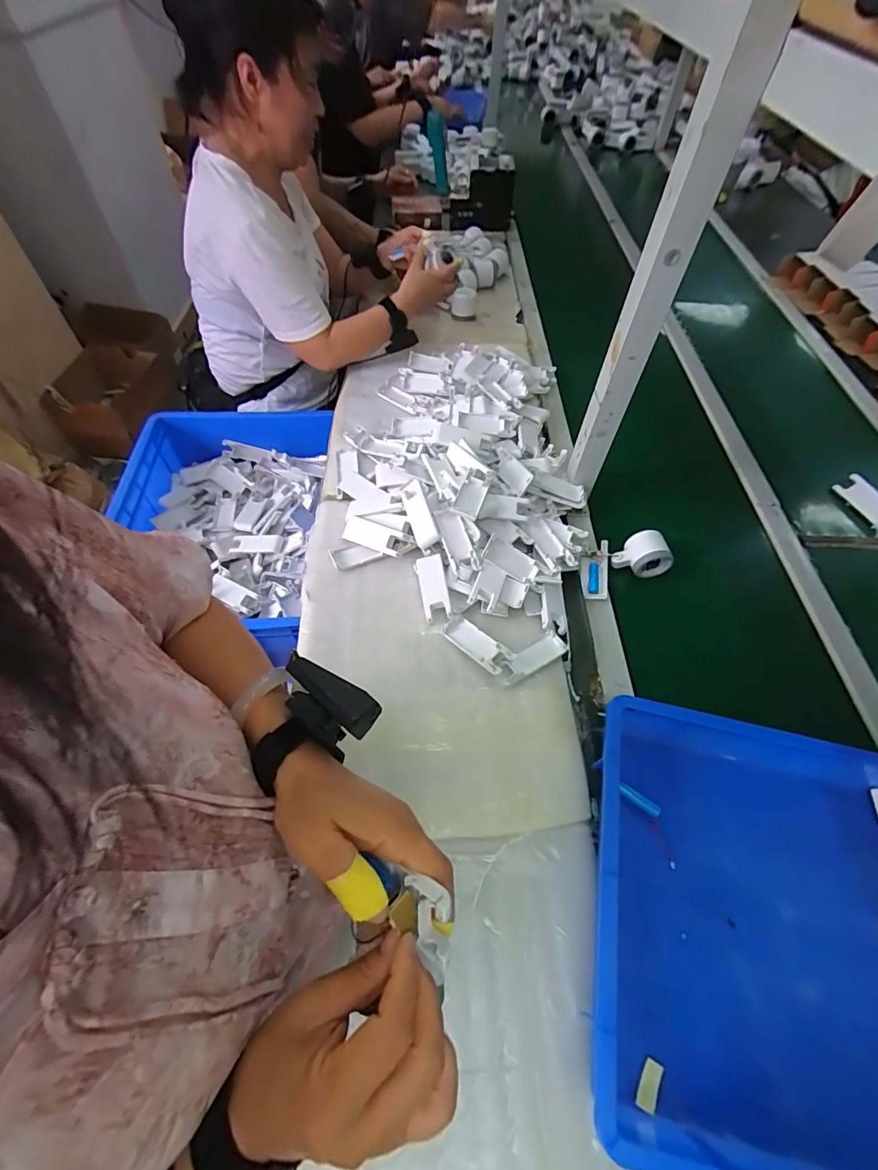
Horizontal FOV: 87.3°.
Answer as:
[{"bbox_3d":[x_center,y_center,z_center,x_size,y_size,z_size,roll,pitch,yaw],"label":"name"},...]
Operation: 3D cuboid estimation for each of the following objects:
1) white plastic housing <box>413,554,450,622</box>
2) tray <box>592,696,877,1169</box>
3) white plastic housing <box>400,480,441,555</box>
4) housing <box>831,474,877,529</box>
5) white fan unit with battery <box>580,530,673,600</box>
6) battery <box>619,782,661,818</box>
[{"bbox_3d":[-0.010,0.004,0.669,0.039,0.009,0.097,-16,64,9],"label":"white plastic housing"},{"bbox_3d":[0.417,0.347,0.438,0.531,0.071,0.358,12,57,5],"label":"tray"},{"bbox_3d":[-0.029,-0.106,0.697,0.039,0.018,0.111,-27,66,14],"label":"white plastic housing"},{"bbox_3d":[0.758,-0.150,0.816,0.013,0.042,0.100,-27,72,-38],"label":"housing"},{"bbox_3d":[0.277,-0.028,0.708,0.139,0.046,0.078,-23,60,1],"label":"white fan unit with battery"},{"bbox_3d":[0.231,0.248,0.530,0.046,0.011,0.011,34,62,18],"label":"battery"}]

